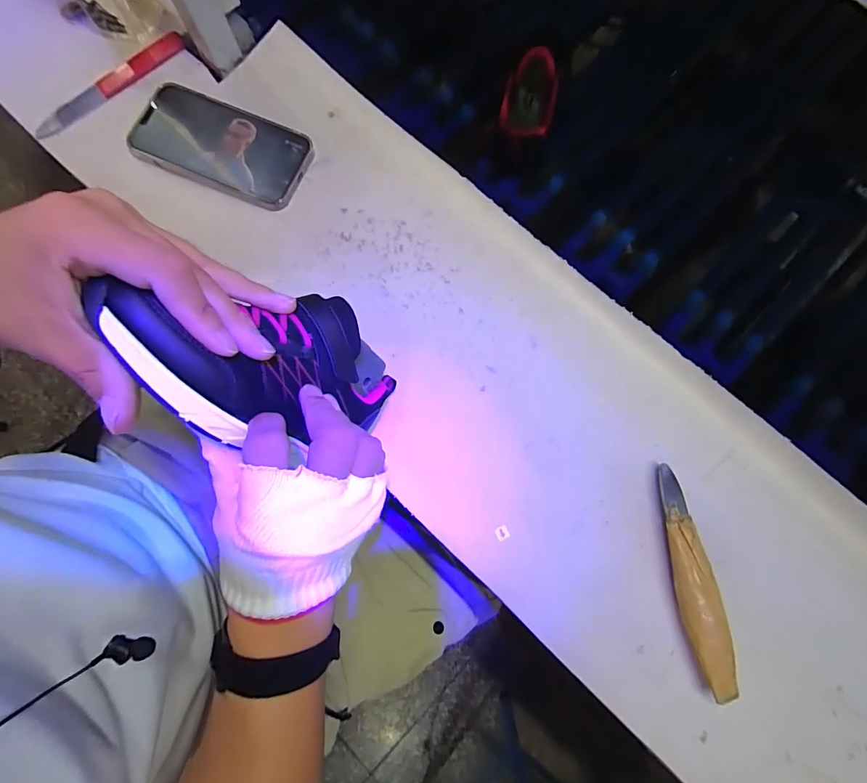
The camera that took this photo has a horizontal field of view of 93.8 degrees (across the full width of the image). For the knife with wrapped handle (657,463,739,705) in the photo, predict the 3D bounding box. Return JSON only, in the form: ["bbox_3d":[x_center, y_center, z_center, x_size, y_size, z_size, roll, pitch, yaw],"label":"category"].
[{"bbox_3d":[0.197,0.142,0.310,0.030,0.026,0.162,-9,78,-2],"label":"knife with wrapped handle"}]

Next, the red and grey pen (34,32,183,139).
[{"bbox_3d":[-0.324,-0.307,0.408,0.167,0.008,0.020,-40,81,-8],"label":"red and grey pen"}]

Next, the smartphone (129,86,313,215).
[{"bbox_3d":[-0.203,-0.236,0.389,0.163,0.019,0.087,23,79,4],"label":"smartphone"}]

